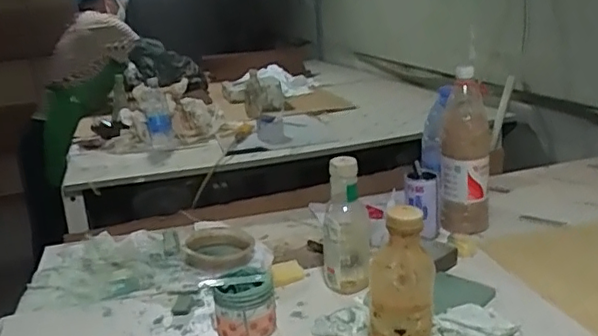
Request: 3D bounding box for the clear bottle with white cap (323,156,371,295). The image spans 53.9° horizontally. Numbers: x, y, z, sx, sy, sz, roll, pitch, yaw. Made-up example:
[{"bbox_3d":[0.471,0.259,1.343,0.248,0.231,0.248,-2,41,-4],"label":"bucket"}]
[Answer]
[{"bbox_3d":[0.070,0.086,0.886,0.072,0.207,0.068,-2,18,5],"label":"clear bottle with white cap"}]

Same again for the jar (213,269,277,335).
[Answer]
[{"bbox_3d":[-0.074,0.190,0.795,0.083,0.079,0.067,-7,18,-9],"label":"jar"}]

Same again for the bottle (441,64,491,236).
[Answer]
[{"bbox_3d":[0.307,-0.033,1.091,0.089,0.280,0.090,1,18,15],"label":"bottle"}]

